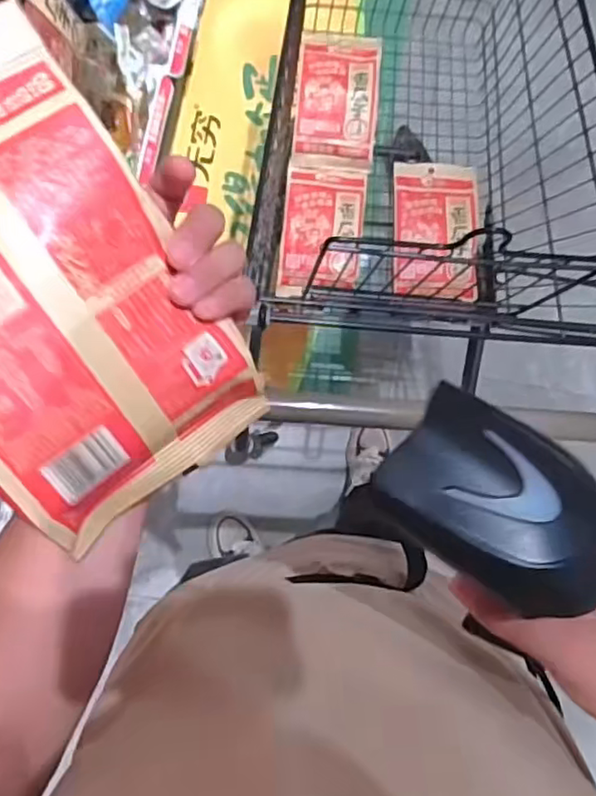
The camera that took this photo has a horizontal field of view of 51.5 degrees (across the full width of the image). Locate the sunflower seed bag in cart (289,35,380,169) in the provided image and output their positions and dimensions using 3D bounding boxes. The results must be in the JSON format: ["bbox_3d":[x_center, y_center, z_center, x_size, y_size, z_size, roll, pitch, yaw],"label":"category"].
[{"bbox_3d":[0.065,-0.490,1.002,0.130,0.037,0.229,5,82,-4],"label":"sunflower seed bag in cart"}]

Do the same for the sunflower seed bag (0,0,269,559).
[{"bbox_3d":[-0.123,-0.048,0.297,0.135,0.039,0.228,-37,105,-18],"label":"sunflower seed bag"}]

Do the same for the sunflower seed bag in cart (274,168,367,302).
[{"bbox_3d":[0.040,-0.266,0.989,0.128,0.027,0.209,6,82,-4],"label":"sunflower seed bag in cart"}]

